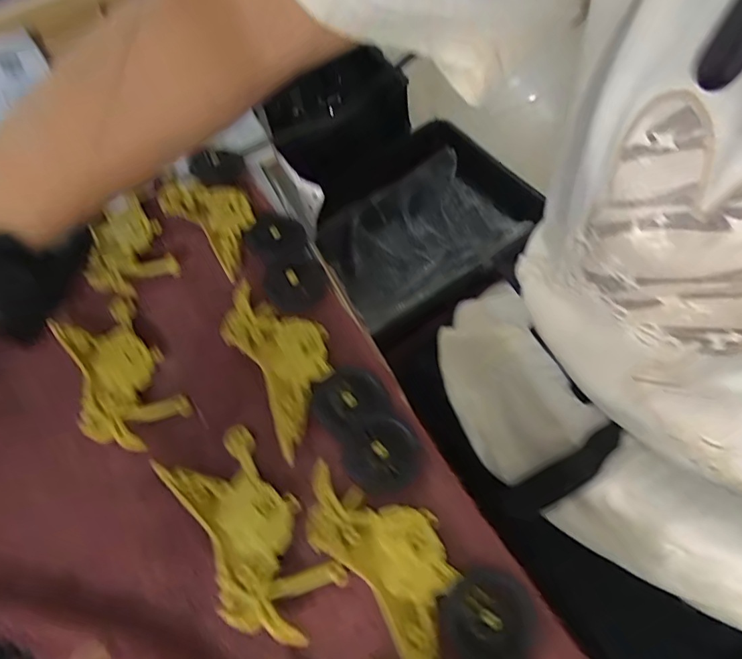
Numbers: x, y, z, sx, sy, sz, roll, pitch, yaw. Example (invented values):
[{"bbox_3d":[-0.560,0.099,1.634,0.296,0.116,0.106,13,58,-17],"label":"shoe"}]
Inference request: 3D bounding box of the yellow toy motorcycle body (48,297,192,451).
[{"bbox_3d":[-0.146,0.025,0.292,0.050,0.013,0.098,-35,63,-12],"label":"yellow toy motorcycle body"}]

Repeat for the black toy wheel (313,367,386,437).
[{"bbox_3d":[-0.011,0.036,0.266,0.037,0.007,0.036,-26,54,-25],"label":"black toy wheel"}]

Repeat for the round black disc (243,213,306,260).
[{"bbox_3d":[-0.062,-0.059,0.326,0.037,0.010,0.033,-12,61,1],"label":"round black disc"}]

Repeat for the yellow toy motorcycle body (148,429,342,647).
[{"bbox_3d":[-0.058,0.095,0.243,0.049,0.013,0.102,-37,63,-13],"label":"yellow toy motorcycle body"}]

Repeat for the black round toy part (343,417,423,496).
[{"bbox_3d":[0.005,0.060,0.247,0.036,0.007,0.034,-3,61,6],"label":"black round toy part"}]

